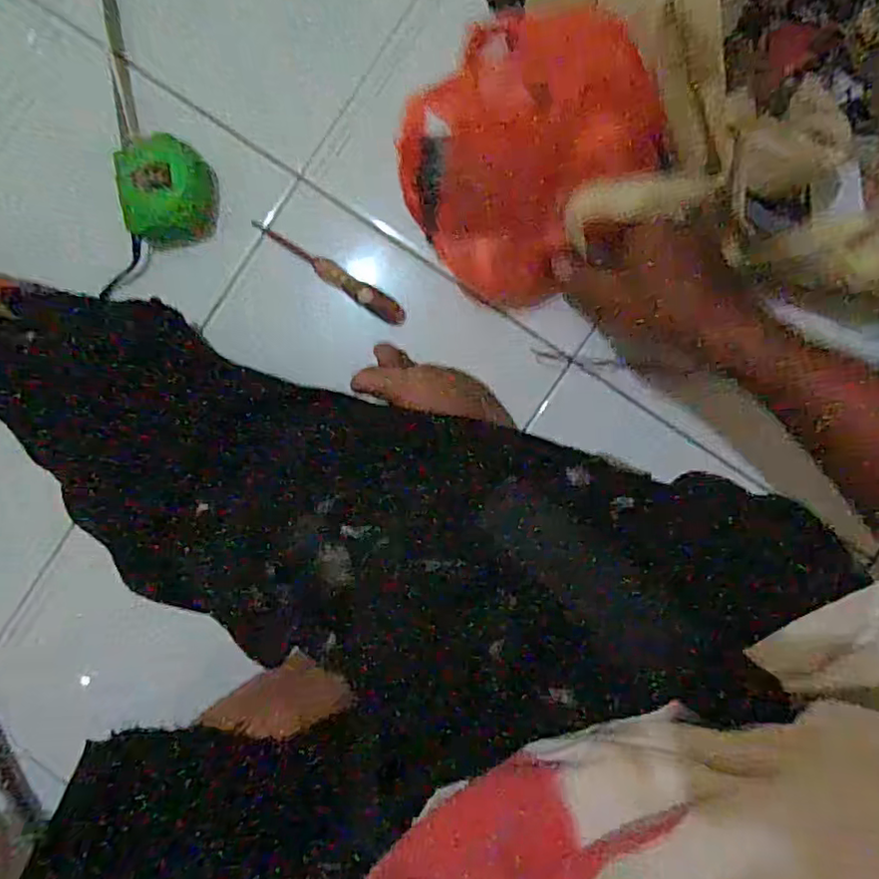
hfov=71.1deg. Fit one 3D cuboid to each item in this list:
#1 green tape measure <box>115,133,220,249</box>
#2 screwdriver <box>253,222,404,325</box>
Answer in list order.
[{"bbox_3d":[-0.242,-0.222,0.548,0.076,0.027,0.093,1,90,3],"label":"green tape measure"},{"bbox_3d":[-0.102,-0.151,0.546,0.163,0.025,0.018,33,92,2],"label":"screwdriver"}]

